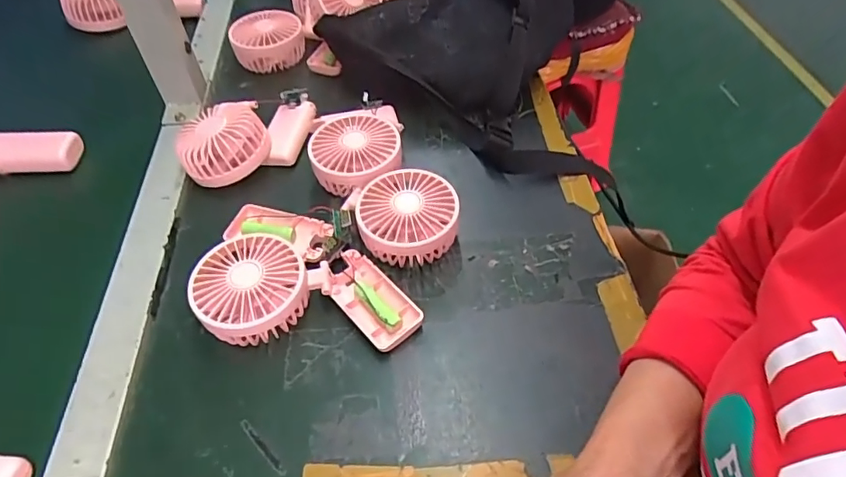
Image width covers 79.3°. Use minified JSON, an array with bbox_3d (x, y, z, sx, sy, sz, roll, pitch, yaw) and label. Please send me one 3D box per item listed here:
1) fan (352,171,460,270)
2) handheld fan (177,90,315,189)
[{"bbox_3d":[-0.013,-0.017,0.452,0.085,0.045,0.086,-10,51,-6],"label":"fan"},{"bbox_3d":[-0.173,-0.109,0.521,0.150,0.043,0.083,-28,55,-20],"label":"handheld fan"}]

